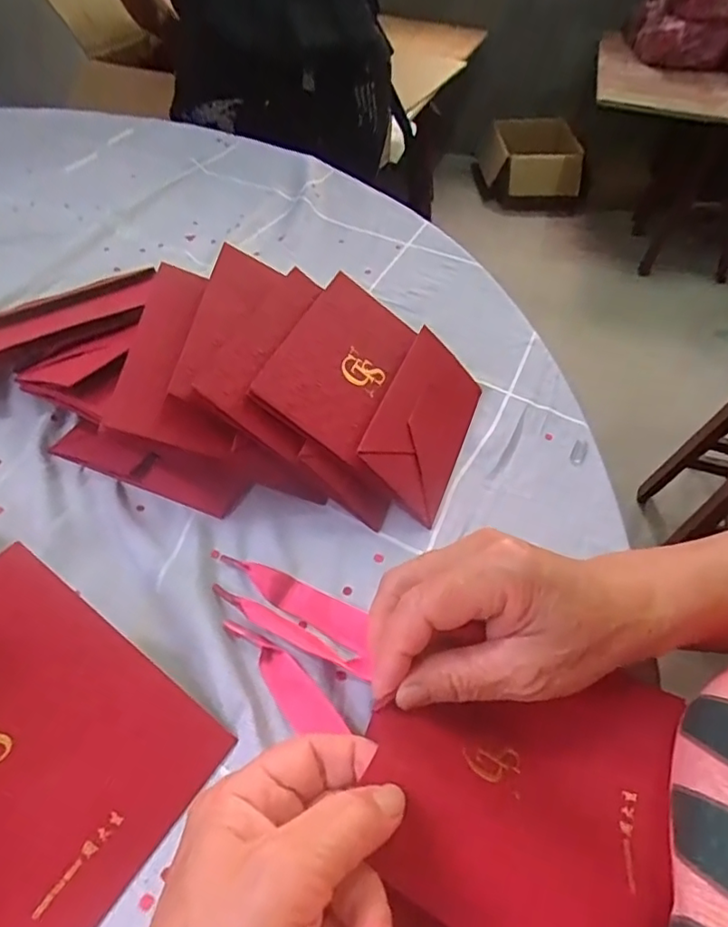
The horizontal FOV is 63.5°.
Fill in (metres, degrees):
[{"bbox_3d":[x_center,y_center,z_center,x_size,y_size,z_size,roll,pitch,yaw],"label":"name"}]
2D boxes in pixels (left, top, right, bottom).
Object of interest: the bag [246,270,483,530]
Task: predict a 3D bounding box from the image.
[{"bbox_3d":[0.012,-0.053,0.393,0.135,0.008,0.141,34,49,-9],"label":"bag"}]

